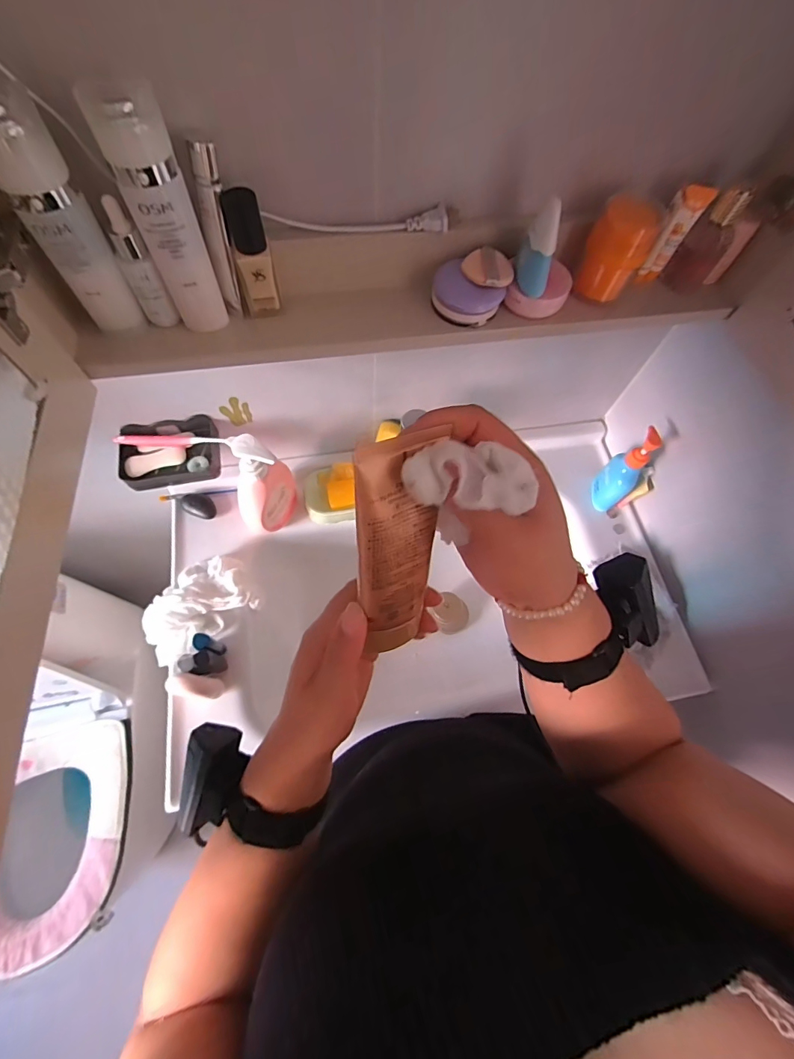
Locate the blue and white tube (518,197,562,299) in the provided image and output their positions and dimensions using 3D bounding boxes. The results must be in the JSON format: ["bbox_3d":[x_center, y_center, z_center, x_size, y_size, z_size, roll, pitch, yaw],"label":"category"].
[{"bbox_3d":[0.139,-0.270,0.407,0.031,0.070,0.039,17,66,4],"label":"blue and white tube"}]

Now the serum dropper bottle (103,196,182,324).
[{"bbox_3d":[-0.226,-0.226,0.374,0.024,0.105,0.021,-35,72,-17],"label":"serum dropper bottle"}]

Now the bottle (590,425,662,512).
[{"bbox_3d":[0.383,-0.099,0.715,0.038,0.156,0.067,13,65,3],"label":"bottle"}]

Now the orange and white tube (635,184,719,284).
[{"bbox_3d":[0.296,-0.316,0.459,0.031,0.090,0.031,31,67,10],"label":"orange and white tube"}]

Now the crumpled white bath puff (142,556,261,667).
[{"bbox_3d":[-0.308,0.113,0.644,0.172,0.052,0.119,-35,72,-17],"label":"crumpled white bath puff"}]

